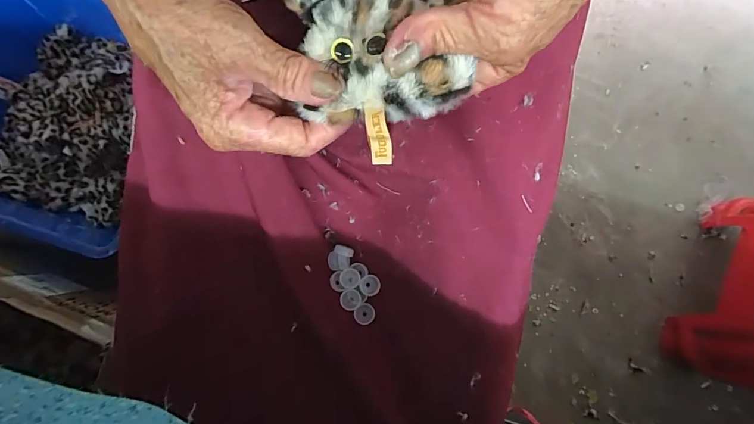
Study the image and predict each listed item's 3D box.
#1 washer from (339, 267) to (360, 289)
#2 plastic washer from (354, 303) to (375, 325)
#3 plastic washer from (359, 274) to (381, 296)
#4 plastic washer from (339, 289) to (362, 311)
[{"bbox_3d":[-0.022,0.054,0.308,0.016,0.006,0.016,-10,79,-1],"label":"washer"},{"bbox_3d":[-0.010,0.082,0.304,0.016,0.005,0.015,0,79,0],"label":"plastic washer"},{"bbox_3d":[-0.006,0.059,0.305,0.017,0.004,0.016,0,79,0],"label":"plastic washer"},{"bbox_3d":[-0.021,0.071,0.303,0.016,0.007,0.016,-9,79,-1],"label":"plastic washer"}]

